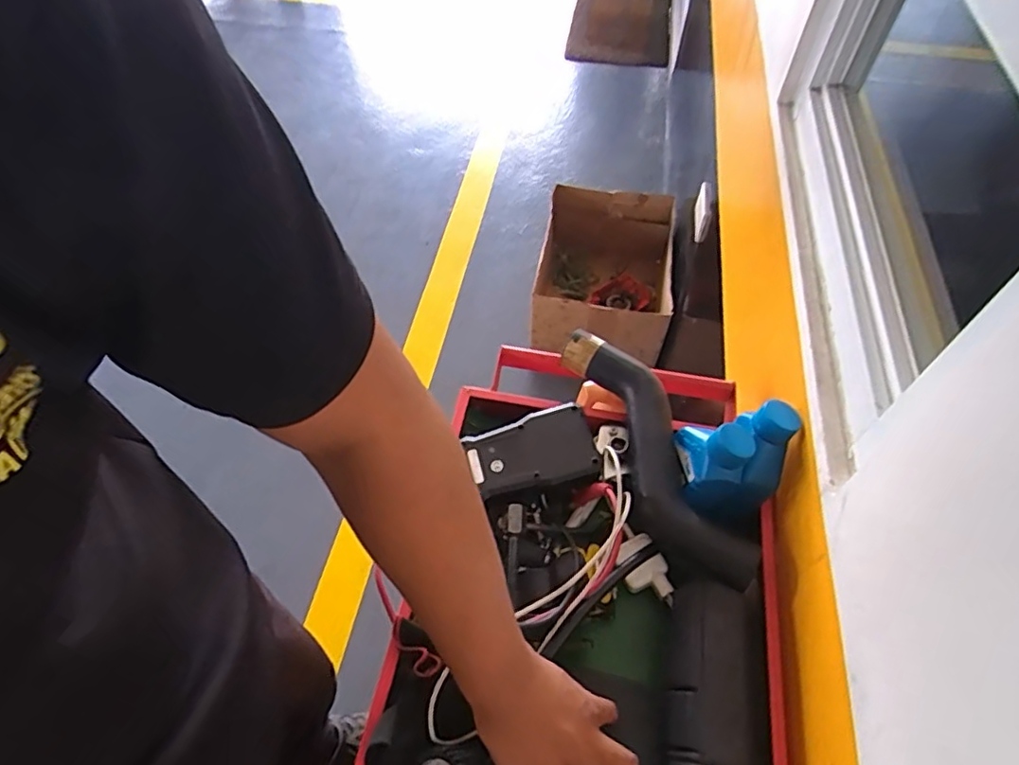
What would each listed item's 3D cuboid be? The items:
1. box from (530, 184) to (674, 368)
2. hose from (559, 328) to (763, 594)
[{"bbox_3d":[0.260,-0.299,1.683,0.361,0.228,0.462,10,55,7],"label":"box"},{"bbox_3d":[0.146,0.071,0.615,0.077,0.055,0.301,-18,57,-12],"label":"hose"}]

